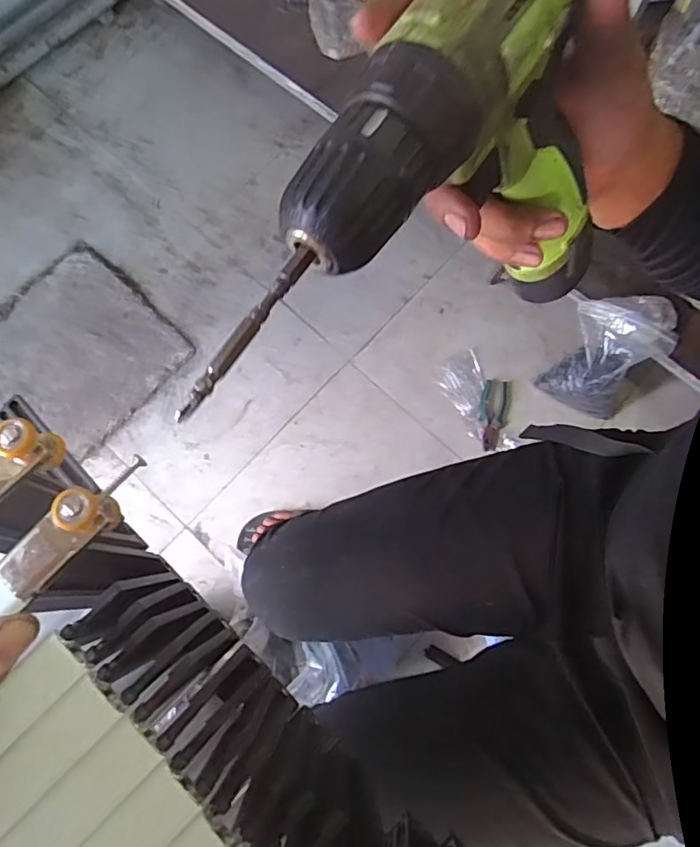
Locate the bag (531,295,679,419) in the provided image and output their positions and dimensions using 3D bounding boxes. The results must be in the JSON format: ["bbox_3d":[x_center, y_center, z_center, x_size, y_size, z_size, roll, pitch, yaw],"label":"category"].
[{"bbox_3d":[0.499,-0.133,1.127,0.169,0.232,0.162,33,78,10],"label":"bag"}]

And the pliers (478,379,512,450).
[{"bbox_3d":[0.305,-0.019,1.219,0.061,0.012,0.153,14,76,5],"label":"pliers"}]

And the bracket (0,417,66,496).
[{"bbox_3d":[-0.108,0.015,0.176,0.016,0.013,0.036,39,79,11],"label":"bracket"}]

